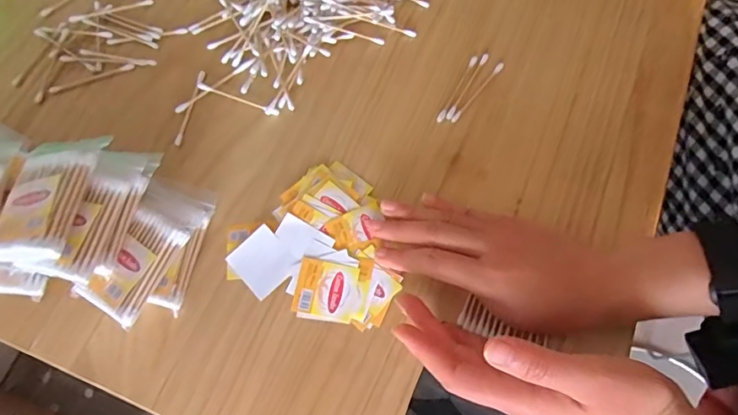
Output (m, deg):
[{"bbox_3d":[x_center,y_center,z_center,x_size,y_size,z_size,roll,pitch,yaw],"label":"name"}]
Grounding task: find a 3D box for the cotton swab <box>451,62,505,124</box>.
[{"bbox_3d":[0.089,-0.095,0.401,0.006,0.004,0.070,37,76,14],"label":"cotton swab"}]

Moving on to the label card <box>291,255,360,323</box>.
[{"bbox_3d":[-0.031,0.058,0.353,0.043,0.004,0.040,10,71,7],"label":"label card"}]

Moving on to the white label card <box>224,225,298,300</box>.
[{"bbox_3d":[-0.078,0.039,0.362,0.038,0.004,0.042,-41,73,-11],"label":"white label card"}]

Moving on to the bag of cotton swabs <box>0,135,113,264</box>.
[{"bbox_3d":[-0.207,-0.009,0.315,0.050,0.016,0.087,4,69,4],"label":"bag of cotton swabs"}]

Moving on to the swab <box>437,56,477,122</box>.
[{"bbox_3d":[0.074,-0.099,0.413,0.006,0.006,0.070,27,74,12],"label":"swab"}]

